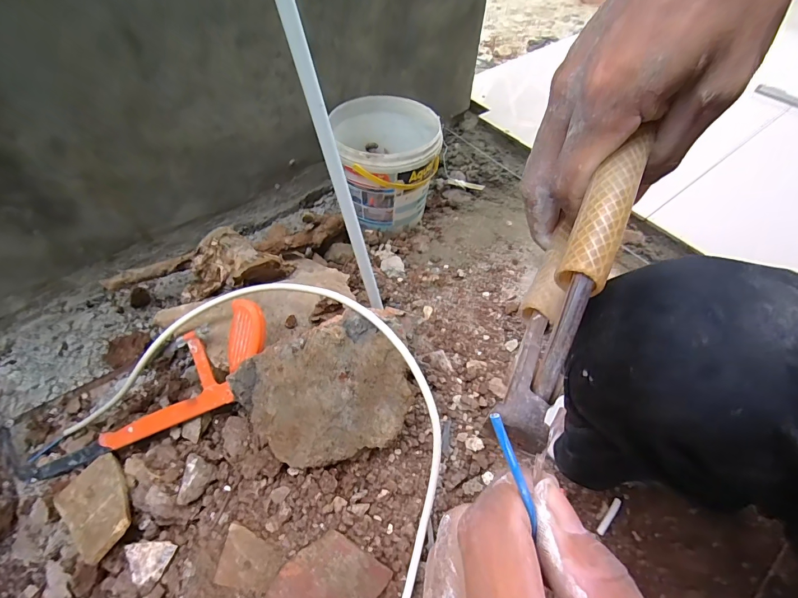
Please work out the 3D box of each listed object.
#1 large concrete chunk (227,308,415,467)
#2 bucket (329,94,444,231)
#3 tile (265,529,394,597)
[{"bbox_3d":[-0.080,0.108,0.437,0.178,0.027,0.153,-30,89,-5],"label":"large concrete chunk"},{"bbox_3d":[-0.018,-0.261,0.738,0.181,0.174,0.212,-9,56,-7],"label":"bucket"},{"bbox_3d":[-0.075,0.299,0.388,0.091,0.023,0.100,30,60,18],"label":"tile"}]

